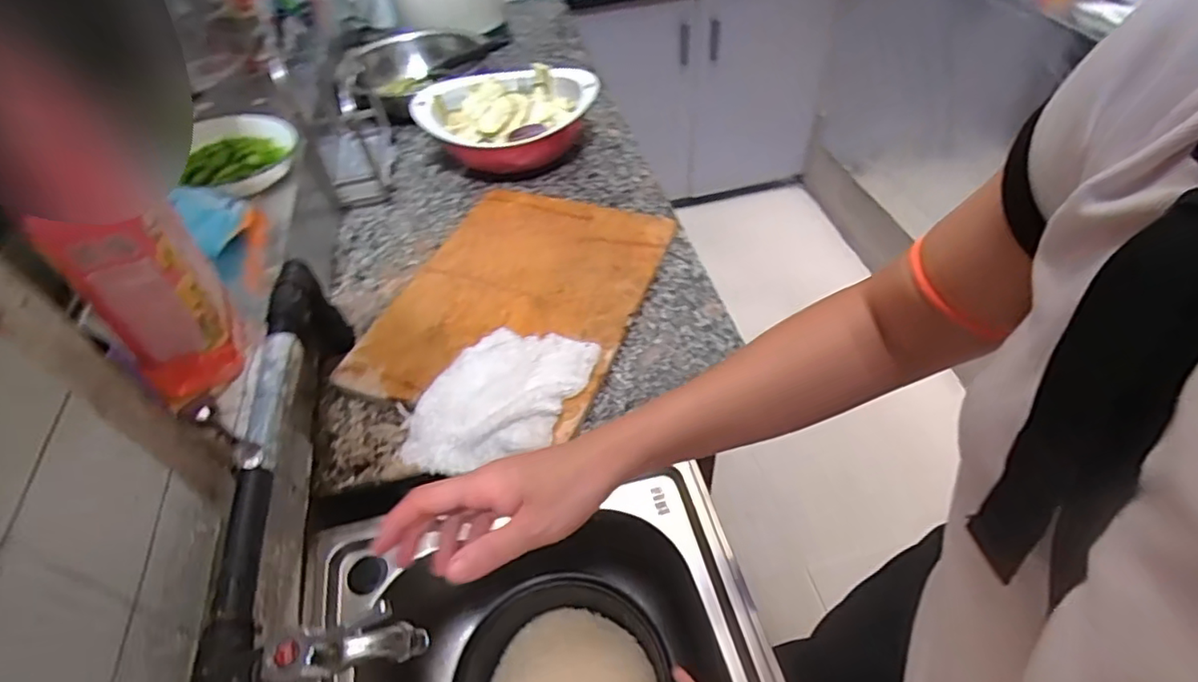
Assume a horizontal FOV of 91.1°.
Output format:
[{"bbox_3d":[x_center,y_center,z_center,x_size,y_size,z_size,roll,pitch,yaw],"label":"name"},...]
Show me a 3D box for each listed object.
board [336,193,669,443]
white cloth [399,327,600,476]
[{"bbox_3d":[-0.102,-0.064,0.755,0.313,0.027,0.386,11,50,15],"label":"board"},{"bbox_3d":[-0.105,0.060,0.634,0.164,0.042,0.178,10,50,14],"label":"white cloth"}]

